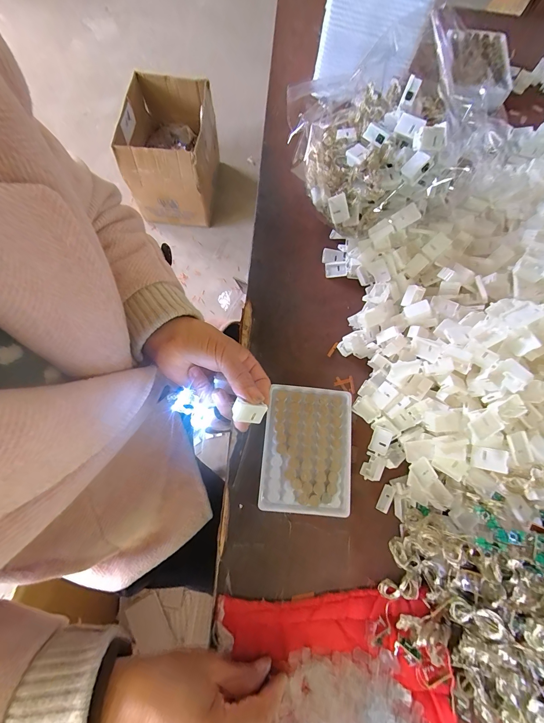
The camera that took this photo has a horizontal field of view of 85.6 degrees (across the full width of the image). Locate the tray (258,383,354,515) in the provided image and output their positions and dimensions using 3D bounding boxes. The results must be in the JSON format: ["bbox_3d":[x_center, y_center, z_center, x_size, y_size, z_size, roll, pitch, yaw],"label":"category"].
[{"bbox_3d":[0.039,0.093,0.319,0.093,0.008,0.128,7,74,0],"label":"tray"}]

